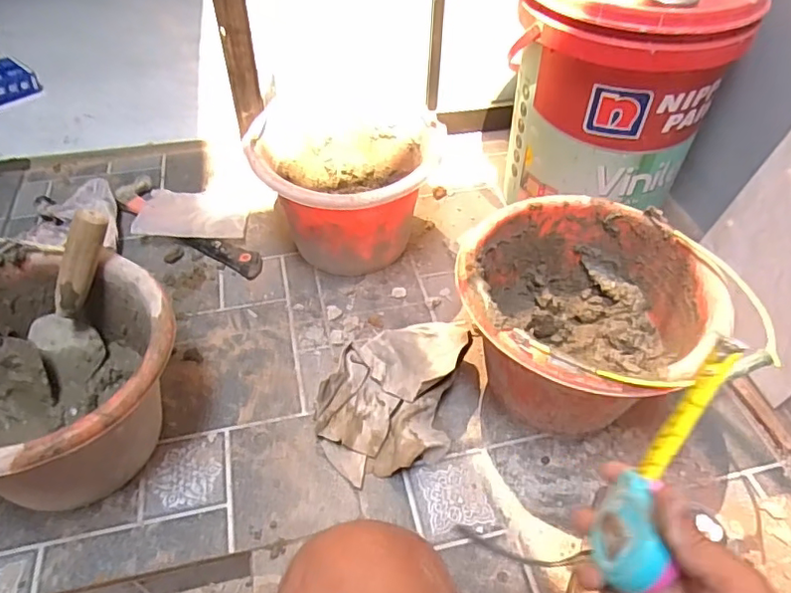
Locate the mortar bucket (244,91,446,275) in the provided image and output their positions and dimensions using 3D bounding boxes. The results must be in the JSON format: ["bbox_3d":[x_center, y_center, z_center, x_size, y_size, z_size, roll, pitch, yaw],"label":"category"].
[{"bbox_3d":[-0.073,-0.159,0.889,0.266,0.189,0.264,1,48,-1],"label":"mortar bucket"}]

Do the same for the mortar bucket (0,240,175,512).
[{"bbox_3d":[-0.392,0.098,0.632,0.321,0.219,0.270,18,50,16],"label":"mortar bucket"}]

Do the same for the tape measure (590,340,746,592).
[{"bbox_3d":[0.182,0.110,0.382,0.043,0.050,0.169,25,79,22],"label":"tape measure"}]

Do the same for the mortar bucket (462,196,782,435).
[{"bbox_3d":[0.217,0.048,0.687,0.268,0.203,0.294,1,48,-1],"label":"mortar bucket"}]

